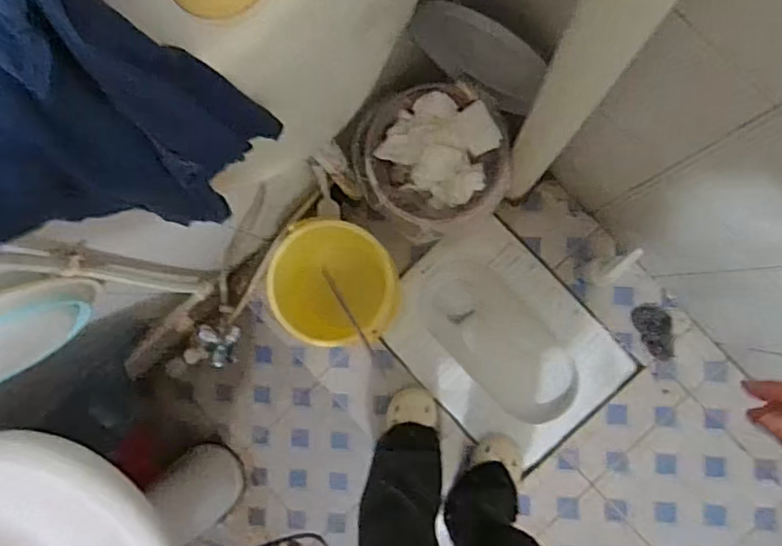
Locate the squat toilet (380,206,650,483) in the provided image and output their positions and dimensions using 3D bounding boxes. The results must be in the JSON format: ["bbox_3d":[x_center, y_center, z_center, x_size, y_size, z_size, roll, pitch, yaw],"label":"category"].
[{"bbox_3d":[0.243,0.150,1.332,0.377,0.162,0.495,-44,85,2],"label":"squat toilet"}]

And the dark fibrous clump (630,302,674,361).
[{"bbox_3d":[0.577,0.127,1.252,0.069,0.032,0.121,-22,86,3],"label":"dark fibrous clump"}]

